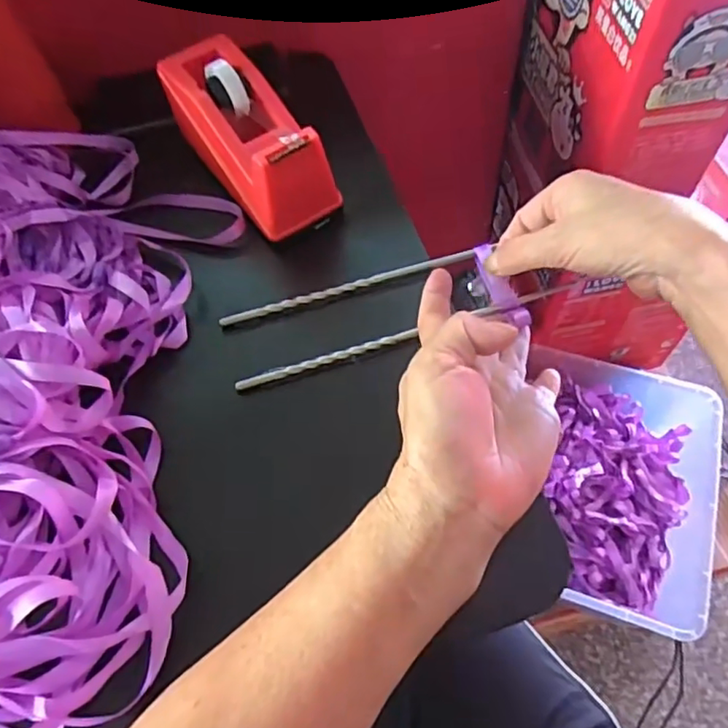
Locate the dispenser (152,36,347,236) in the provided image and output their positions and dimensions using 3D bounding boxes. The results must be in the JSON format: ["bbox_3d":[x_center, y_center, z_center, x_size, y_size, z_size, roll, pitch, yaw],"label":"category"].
[{"bbox_3d":[-0.085,-0.166,0.406,0.063,0.068,0.162,-33,75,-14],"label":"dispenser"}]

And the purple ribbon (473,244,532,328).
[{"bbox_3d":[0.086,-0.050,0.374,0.014,0.013,0.066,-18,59,-7],"label":"purple ribbon"}]

